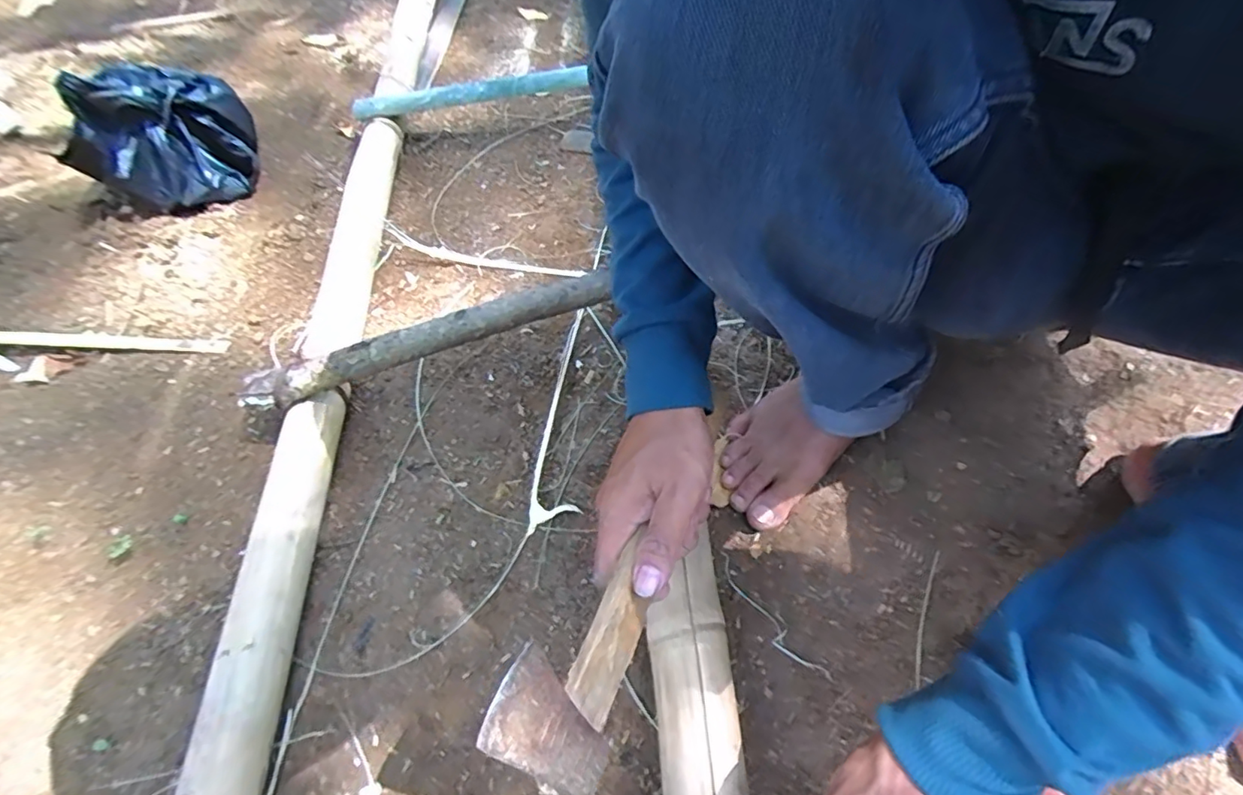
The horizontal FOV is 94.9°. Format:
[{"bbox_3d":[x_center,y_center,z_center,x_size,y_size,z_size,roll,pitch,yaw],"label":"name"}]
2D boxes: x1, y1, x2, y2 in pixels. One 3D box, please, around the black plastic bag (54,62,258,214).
[{"bbox_3d":[-0.566,-0.323,0.700,0.201,0.138,0.129,-35,61,-18],"label":"black plastic bag"}]

